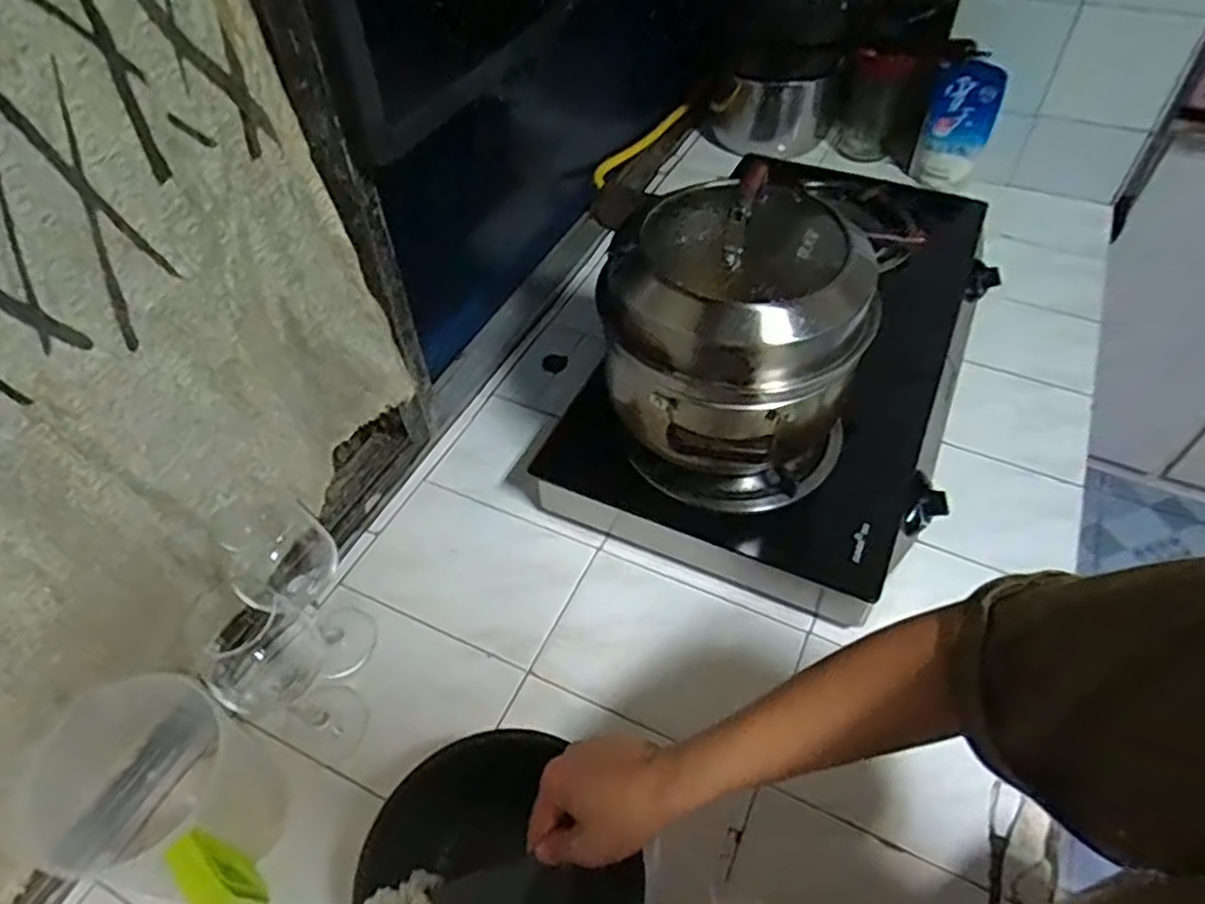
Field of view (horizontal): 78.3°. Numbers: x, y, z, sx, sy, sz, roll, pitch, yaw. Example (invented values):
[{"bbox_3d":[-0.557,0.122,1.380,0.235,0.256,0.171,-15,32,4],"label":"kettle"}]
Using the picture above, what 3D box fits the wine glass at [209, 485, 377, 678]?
[{"bbox_3d":[-0.266,0.118,0.655,0.077,0.181,0.098,-37,58,-26],"label":"wine glass"}]

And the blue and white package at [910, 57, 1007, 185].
[{"bbox_3d":[0.543,-0.501,1.134,0.098,0.185,0.031,21,54,18],"label":"blue and white package"}]

